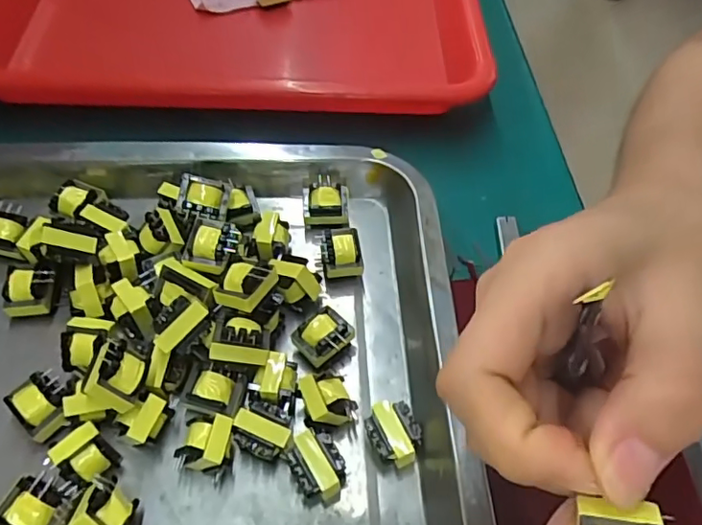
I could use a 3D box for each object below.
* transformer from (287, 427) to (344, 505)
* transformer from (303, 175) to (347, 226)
[{"bbox_3d":[-0.014,0.087,0.235,0.019,0.025,0.029,-24,61,-20],"label":"transformer"},{"bbox_3d":[-0.014,-0.033,0.311,0.024,0.023,0.020,0,56,-5],"label":"transformer"}]

